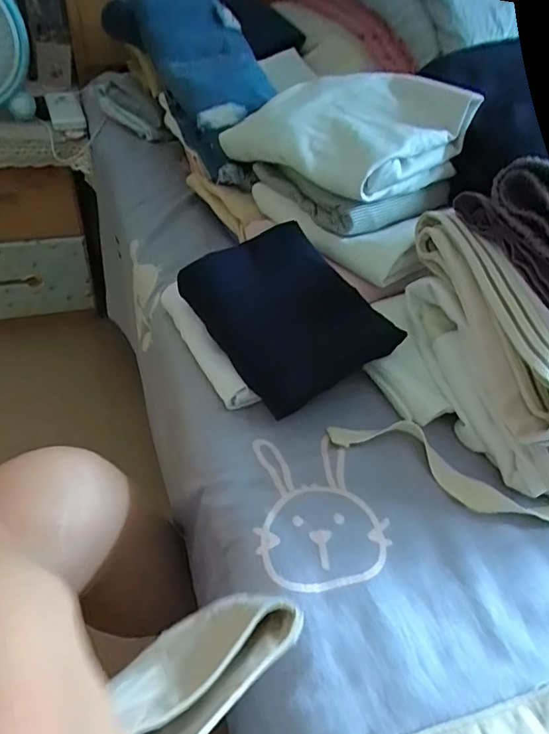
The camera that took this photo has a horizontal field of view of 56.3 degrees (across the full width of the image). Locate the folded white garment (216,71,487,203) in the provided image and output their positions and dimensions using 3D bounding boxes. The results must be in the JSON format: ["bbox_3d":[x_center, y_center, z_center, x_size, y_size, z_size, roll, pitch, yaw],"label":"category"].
[{"bbox_3d":[0.076,-0.228,0.533,0.180,0.101,0.195,-19,47,-24],"label":"folded white garment"}]

